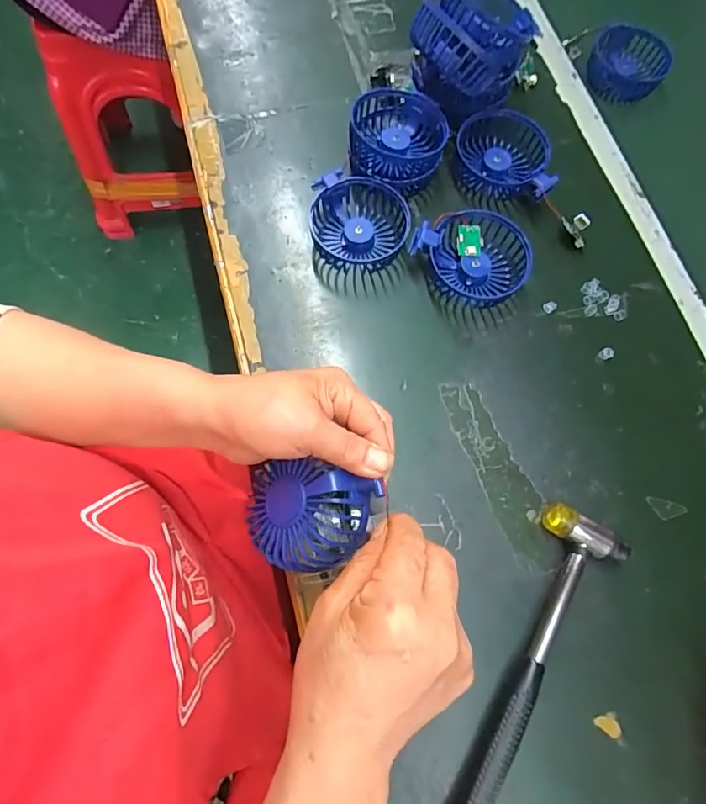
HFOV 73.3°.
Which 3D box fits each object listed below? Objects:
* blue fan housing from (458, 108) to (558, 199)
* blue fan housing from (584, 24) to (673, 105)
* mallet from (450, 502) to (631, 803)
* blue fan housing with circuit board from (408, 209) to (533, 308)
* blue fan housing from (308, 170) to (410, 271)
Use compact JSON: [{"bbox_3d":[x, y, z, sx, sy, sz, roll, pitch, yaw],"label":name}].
[{"bbox_3d":[0.149,-0.238,0.468,0.081,0.031,0.095,-2,73,-2],"label":"blue fan housing"},{"bbox_3d":[0.322,-0.396,0.556,0.084,0.041,0.084,0,73,-1],"label":"blue fan housing"},{"bbox_3d":[0.130,0.193,0.339,0.056,0.023,0.235,27,74,7],"label":"mallet"},{"bbox_3d":[0.110,-0.134,0.436,0.099,0.035,0.081,37,75,9],"label":"blue fan housing with circuit board"},{"bbox_3d":[0.005,-0.165,0.440,0.087,0.034,0.081,7,73,1],"label":"blue fan housing"}]

